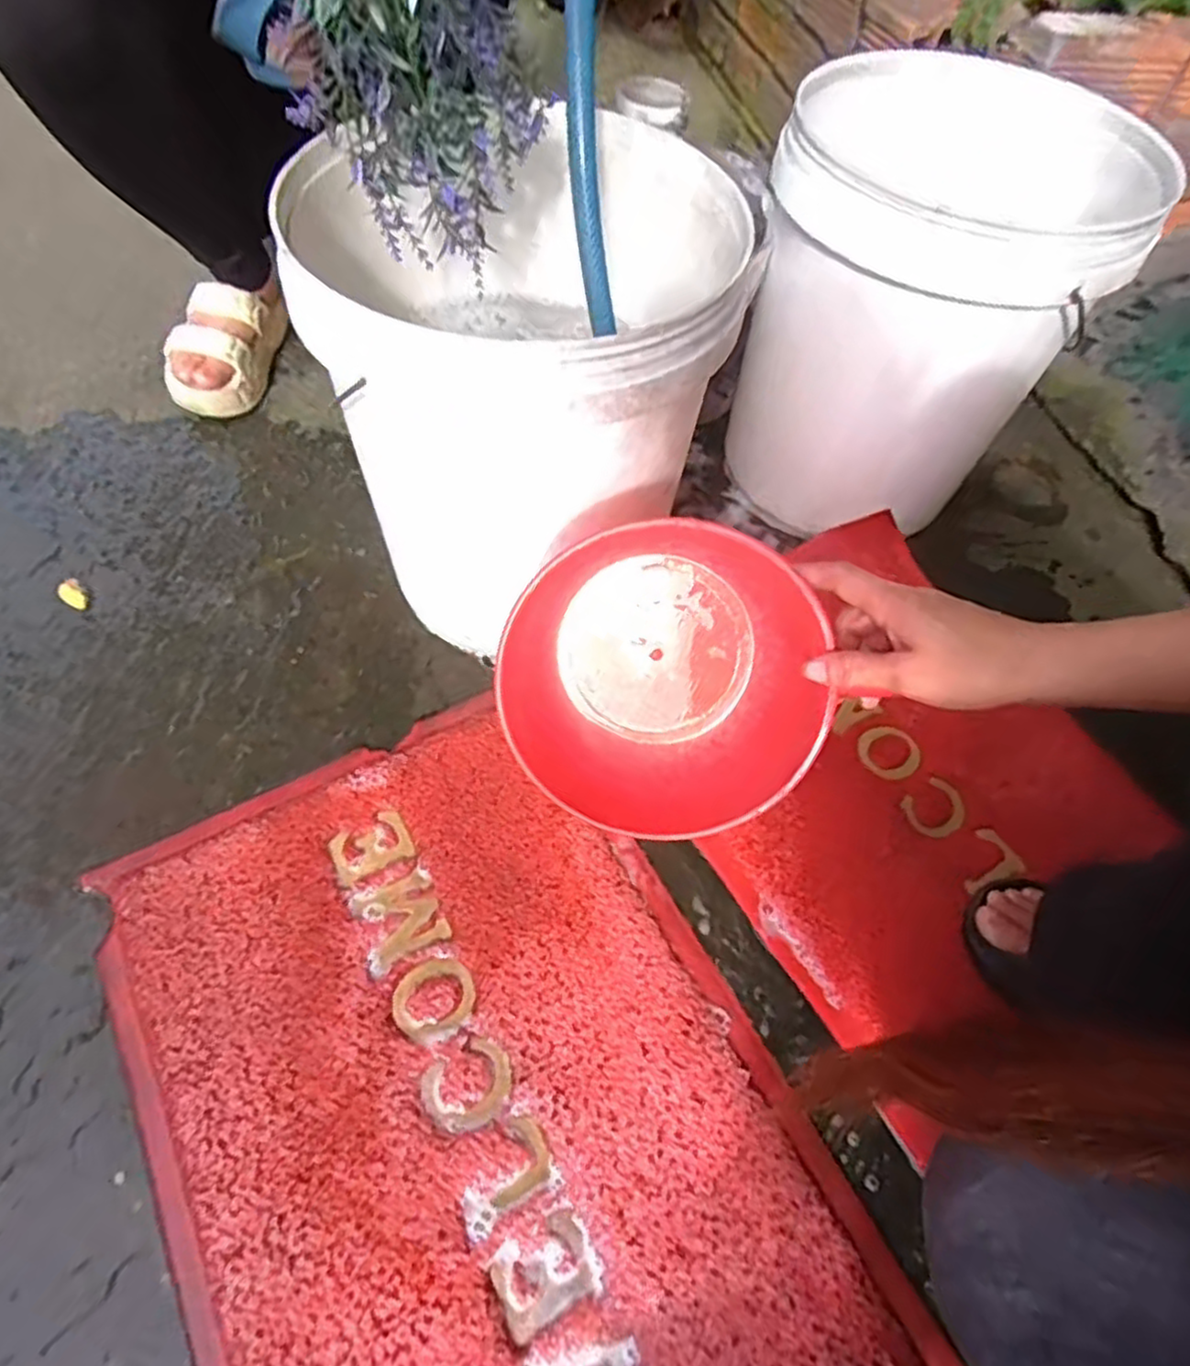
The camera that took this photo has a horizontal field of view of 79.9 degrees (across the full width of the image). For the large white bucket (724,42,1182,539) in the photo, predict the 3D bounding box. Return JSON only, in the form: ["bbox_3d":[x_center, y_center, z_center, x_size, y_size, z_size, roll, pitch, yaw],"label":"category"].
[{"bbox_3d":[0.299,-0.347,0.687,0.274,0.314,0.283,0,59,-1],"label":"large white bucket"}]

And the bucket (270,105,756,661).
[{"bbox_3d":[-0.059,-0.223,0.594,0.278,0.327,0.283,0,59,-1],"label":"bucket"}]

